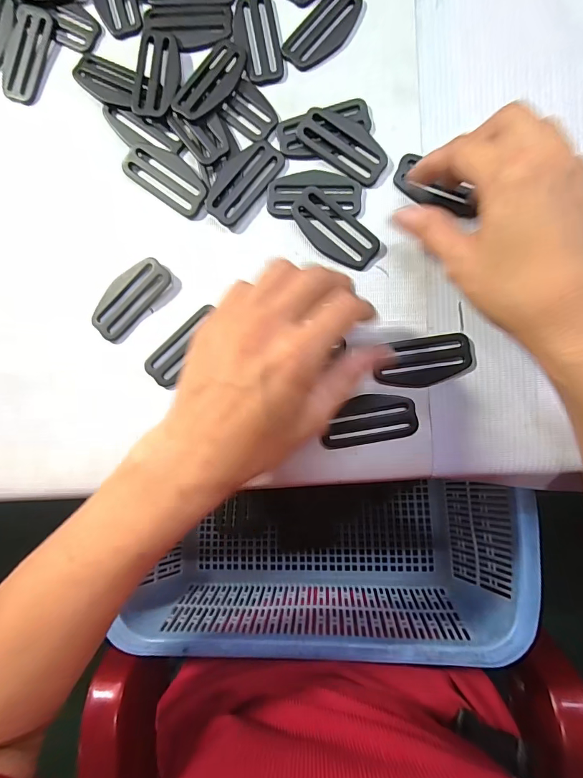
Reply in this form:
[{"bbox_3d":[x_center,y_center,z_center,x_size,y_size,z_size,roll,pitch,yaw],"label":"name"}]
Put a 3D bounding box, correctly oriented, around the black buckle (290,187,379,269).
[{"bbox_3d":[0.026,-0.099,0.250,0.059,0.008,0.029,36,90,5],"label":"black buckle"}]

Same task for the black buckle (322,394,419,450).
[{"bbox_3d":[0.048,0.019,0.247,0.057,0.004,0.029,-10,87,4],"label":"black buckle"}]

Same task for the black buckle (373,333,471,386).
[{"bbox_3d":[0.083,-0.017,0.246,0.054,0.004,0.029,-8,87,4],"label":"black buckle"}]

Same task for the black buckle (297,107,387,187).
[{"bbox_3d":[0.033,-0.154,0.252,0.058,0.004,0.028,35,97,-2],"label":"black buckle"}]

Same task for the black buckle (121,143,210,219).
[{"bbox_3d":[-0.081,-0.139,0.262,0.059,0.007,0.029,38,90,5],"label":"black buckle"}]

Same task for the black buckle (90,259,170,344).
[{"bbox_3d":[-0.105,-0.060,0.259,0.058,0.006,0.028,-43,85,1],"label":"black buckle"}]

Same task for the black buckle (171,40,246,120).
[{"bbox_3d":[-0.052,-0.200,0.260,0.028,0.006,0.058,37,90,5],"label":"black buckle"}]

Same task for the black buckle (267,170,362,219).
[{"bbox_3d":[0.014,-0.124,0.251,0.059,0.007,0.031,-1,87,4],"label":"black buckle"}]

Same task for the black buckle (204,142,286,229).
[{"bbox_3d":[-0.032,-0.135,0.258,0.059,0.007,0.032,-44,85,1],"label":"black buckle"}]

